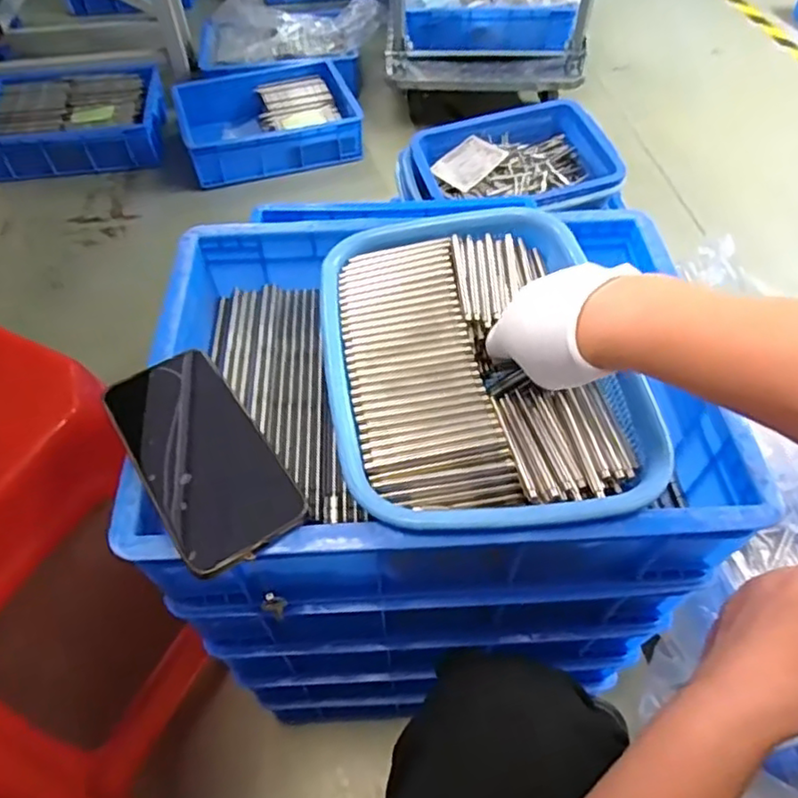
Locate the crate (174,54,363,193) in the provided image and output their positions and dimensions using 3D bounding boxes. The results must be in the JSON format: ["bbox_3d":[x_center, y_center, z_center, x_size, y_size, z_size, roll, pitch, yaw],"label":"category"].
[{"bbox_3d":[-0.320,-0.678,1.534,0.409,0.125,0.334,-15,54,-11],"label":"crate"}]

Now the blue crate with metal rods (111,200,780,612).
[{"bbox_3d":[0.021,-0.008,0.501,0.407,0.117,0.312,-3,53,-2],"label":"blue crate with metal rods"}]

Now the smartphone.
[{"bbox_3d":[-0.125,0.034,0.396,0.076,0.015,0.149,-30,65,-20],"label":"smartphone"}]

